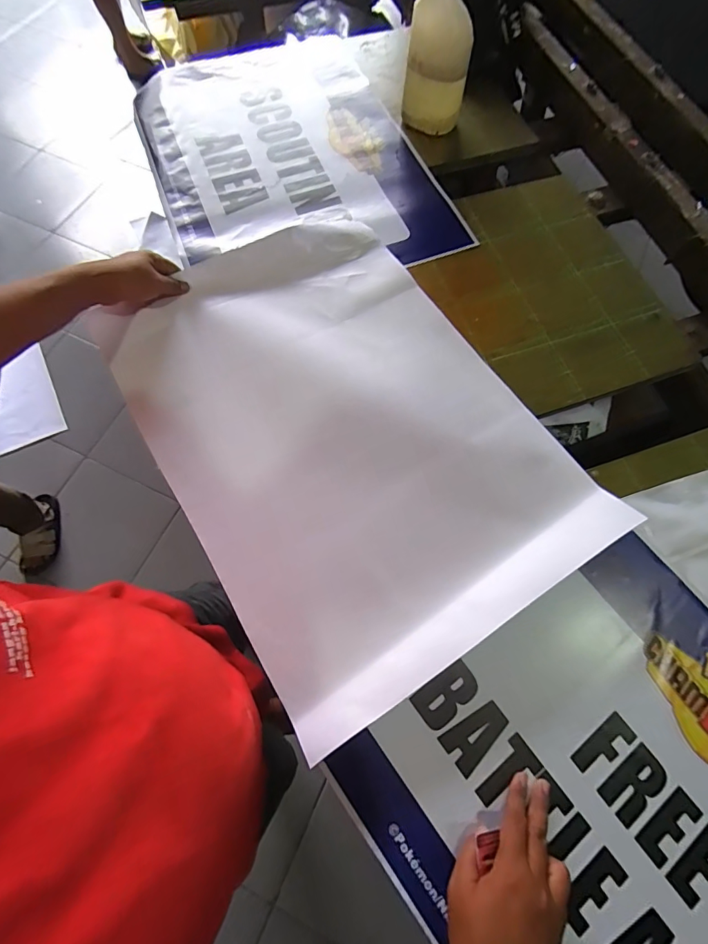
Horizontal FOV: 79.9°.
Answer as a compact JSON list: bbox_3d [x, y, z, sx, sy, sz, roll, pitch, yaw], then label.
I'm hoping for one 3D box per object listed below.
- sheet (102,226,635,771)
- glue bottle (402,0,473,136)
[{"bbox_3d":[-0.008,-0.055,0.524,0.426,0.039,0.589,-31,73,-11],"label":"sheet"},{"bbox_3d":[0.136,-0.670,0.645,0.094,0.249,0.086,10,70,3],"label":"glue bottle"}]

